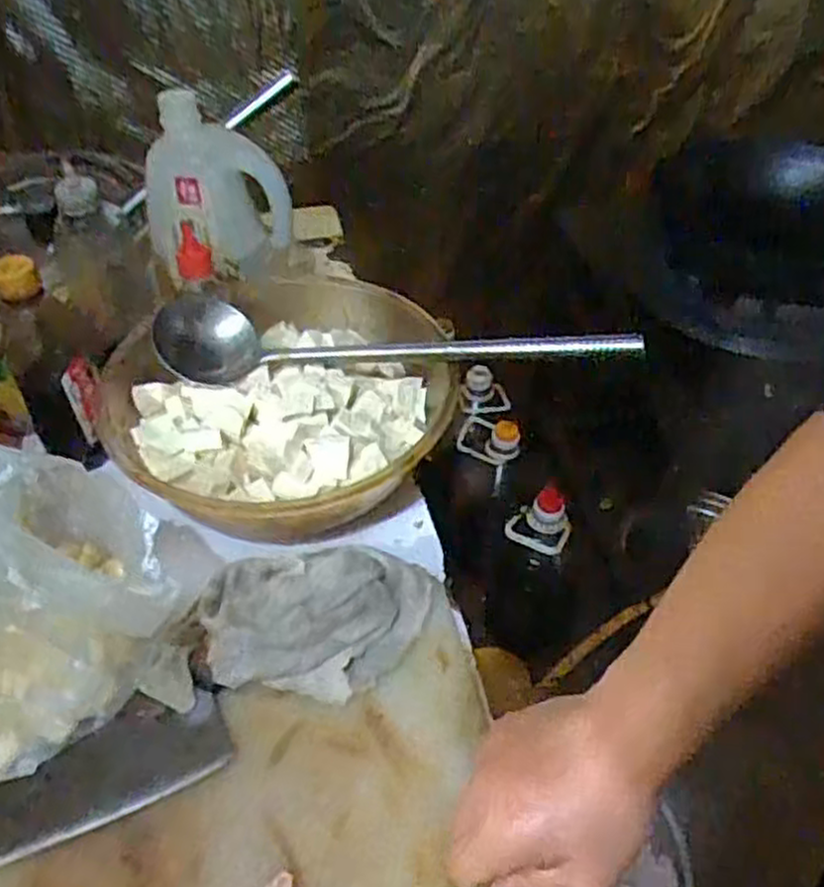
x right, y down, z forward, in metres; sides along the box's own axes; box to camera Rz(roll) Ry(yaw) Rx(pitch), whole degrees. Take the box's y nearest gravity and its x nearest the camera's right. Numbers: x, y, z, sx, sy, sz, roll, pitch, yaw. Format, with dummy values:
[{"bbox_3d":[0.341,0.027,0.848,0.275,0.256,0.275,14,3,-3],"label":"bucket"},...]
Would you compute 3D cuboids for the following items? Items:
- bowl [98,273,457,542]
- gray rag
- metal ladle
[{"bbox_3d":[-0.110,-0.030,0.698,0.291,0.107,0.304,0,45,0],"label":"bowl"},{"bbox_3d":[-0.062,0.121,0.569,0.164,0.067,0.113,-11,46,-11],"label":"gray rag"},{"bbox_3d":[-0.017,-0.089,0.683,0.409,0.054,0.077,2,45,2],"label":"metal ladle"}]

